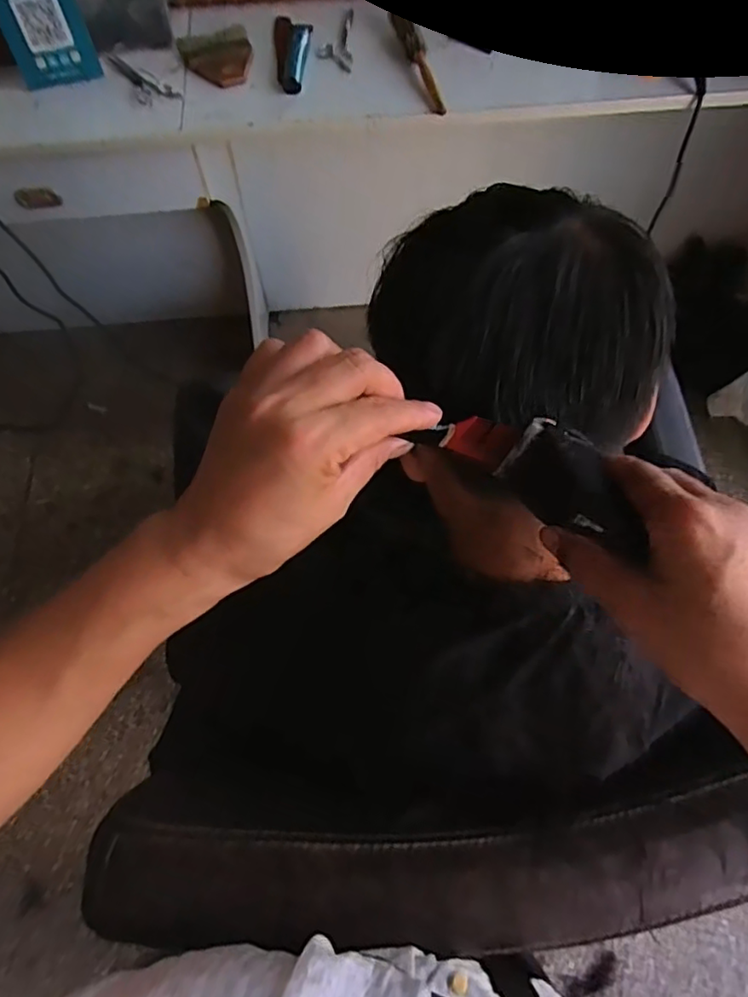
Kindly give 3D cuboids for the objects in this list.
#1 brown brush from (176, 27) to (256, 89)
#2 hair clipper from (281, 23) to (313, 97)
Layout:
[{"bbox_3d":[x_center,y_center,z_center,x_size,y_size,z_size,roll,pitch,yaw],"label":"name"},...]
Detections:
[{"bbox_3d":[-0.251,-0.716,0.967,0.110,0.019,0.137,-18,65,-8],"label":"brown brush"},{"bbox_3d":[-0.124,-0.697,0.950,0.035,0.027,0.157,4,64,2],"label":"hair clipper"}]

